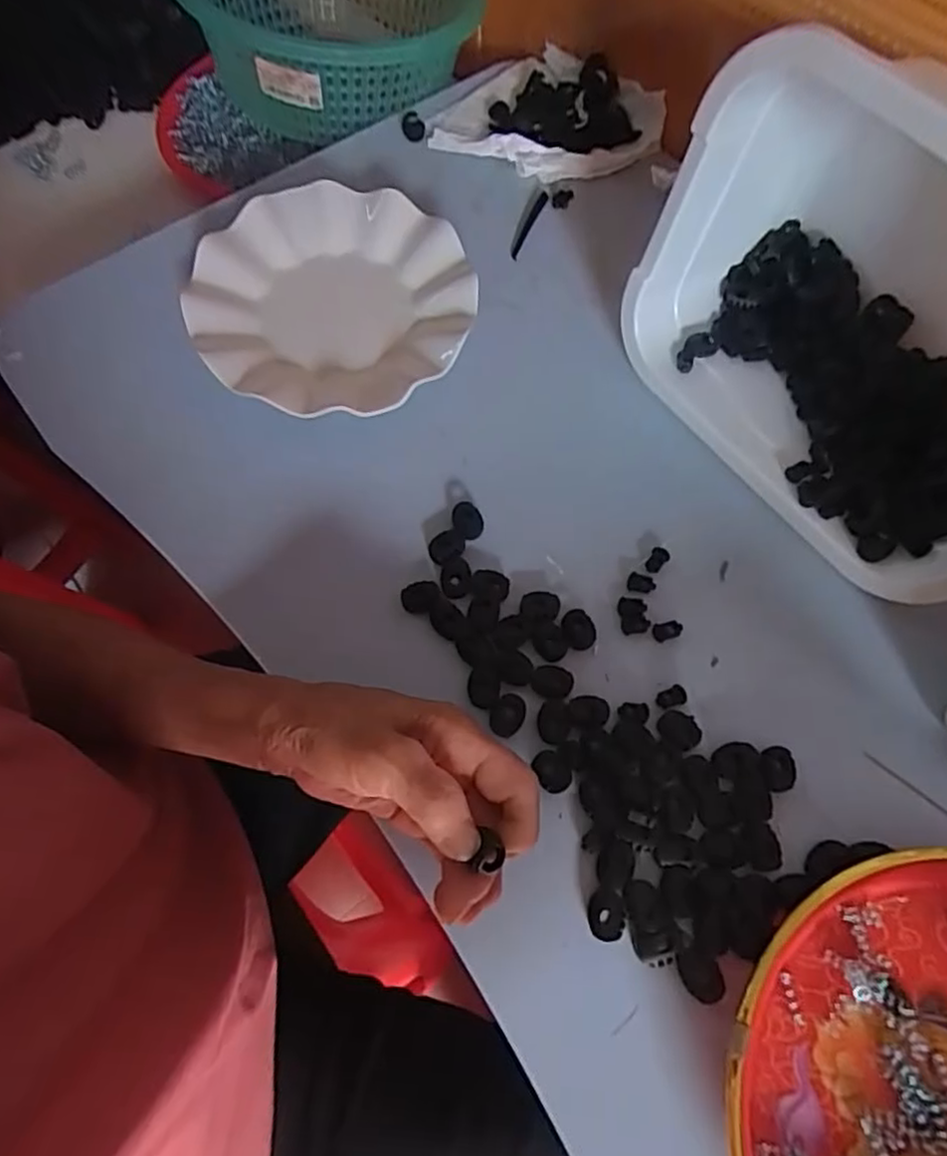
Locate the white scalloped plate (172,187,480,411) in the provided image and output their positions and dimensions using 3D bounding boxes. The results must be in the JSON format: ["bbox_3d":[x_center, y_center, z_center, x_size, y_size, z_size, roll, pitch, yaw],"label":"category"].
[{"bbox_3d":[-0.091,-0.180,0.440,0.175,0.030,0.179,0,67,1],"label":"white scalloped plate"}]

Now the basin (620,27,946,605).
[{"bbox_3d":[0.216,-0.135,0.340,0.147,0.177,0.247,-36,71,-13],"label":"basin"}]

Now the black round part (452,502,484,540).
[{"bbox_3d":[-0.003,-0.033,0.395,0.018,0.008,0.023,-7,67,-2],"label":"black round part"}]

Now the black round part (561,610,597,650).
[{"bbox_3d":[0.059,0.028,0.370,0.017,0.006,0.021,-20,68,-7],"label":"black round part"}]

